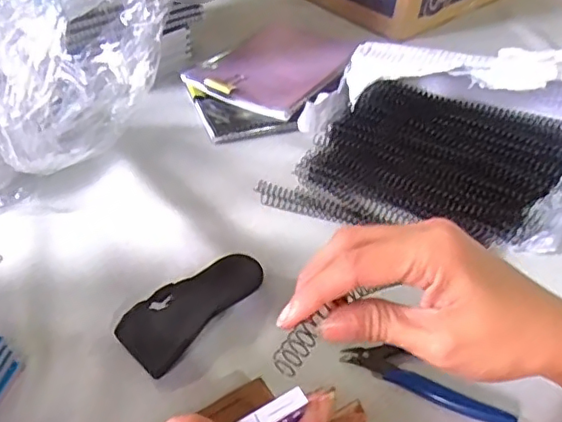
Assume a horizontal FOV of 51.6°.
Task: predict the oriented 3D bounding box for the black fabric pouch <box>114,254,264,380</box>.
[{"bbox_3d":[-0.071,0.073,0.464,0.058,0.027,0.116,35,51,30],"label":"black fabric pouch"}]

